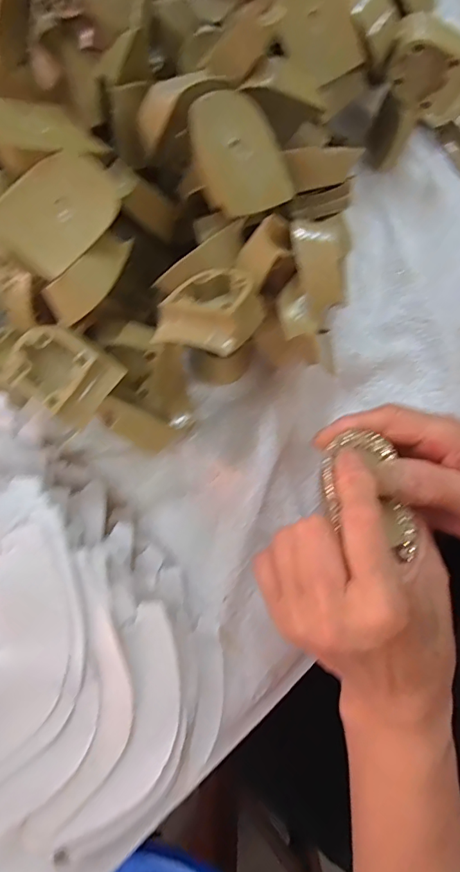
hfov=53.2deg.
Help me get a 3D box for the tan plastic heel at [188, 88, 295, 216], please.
[{"bbox_3d":[0.003,-0.140,0.232,0.041,0.015,0.057,-30,99,-19],"label":"tan plastic heel"}]

